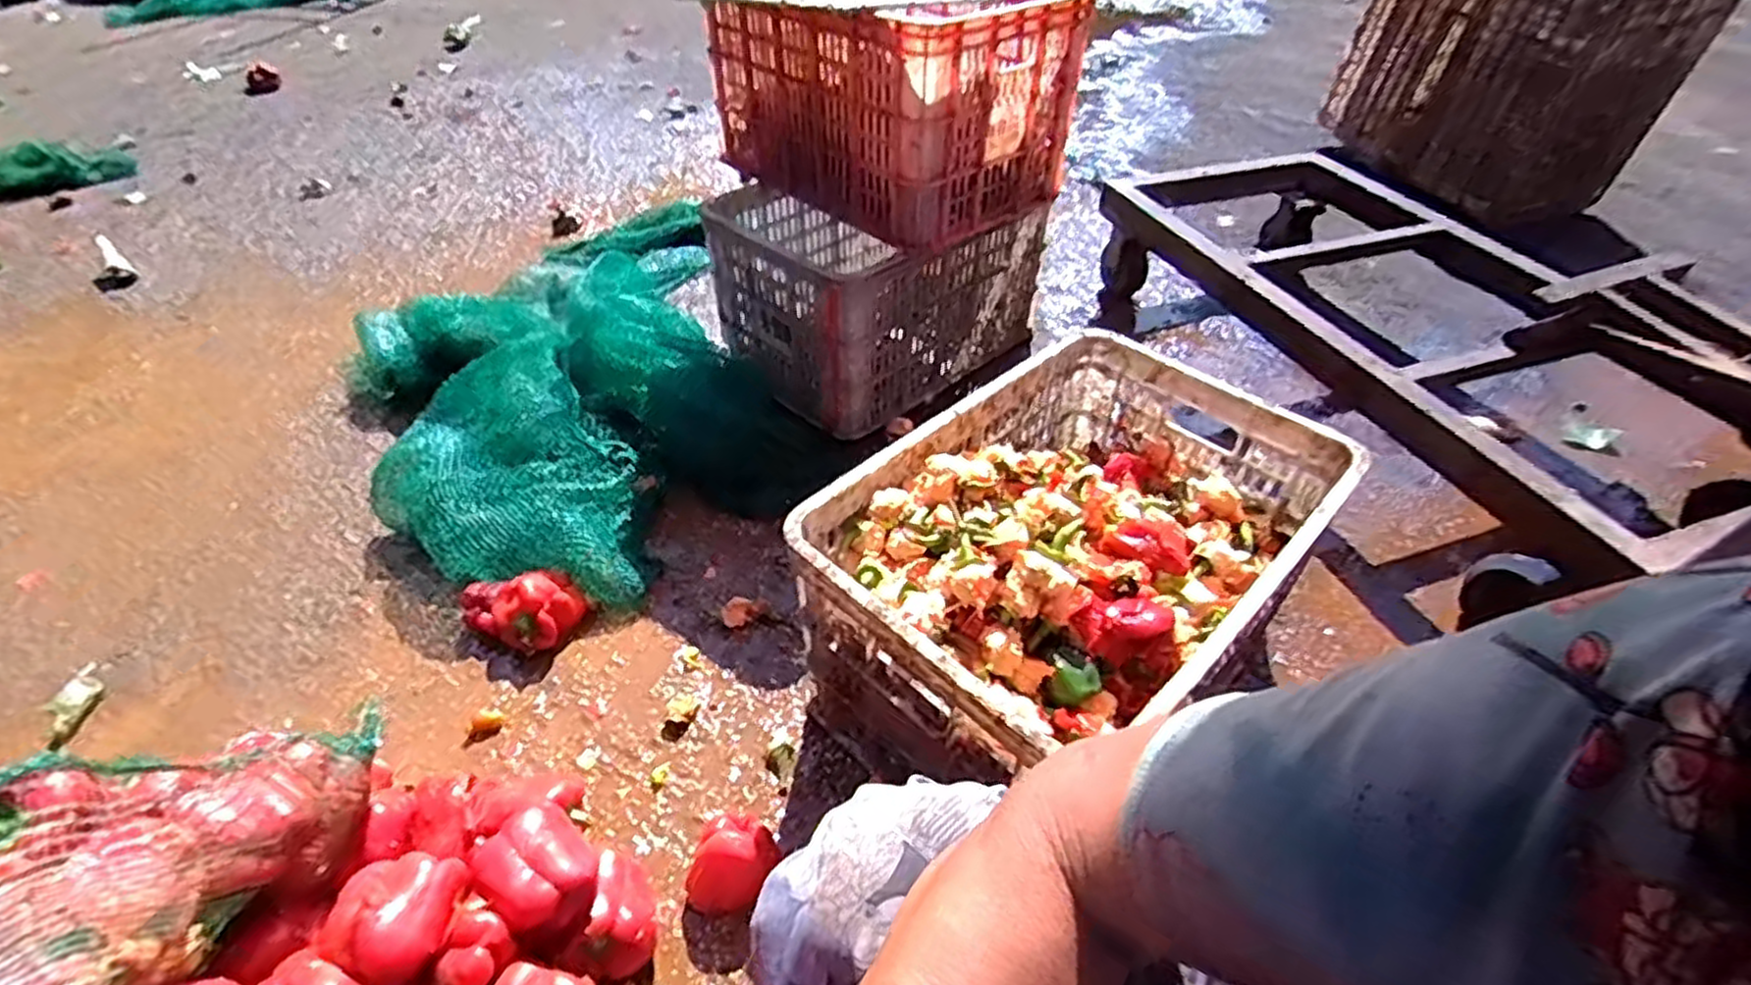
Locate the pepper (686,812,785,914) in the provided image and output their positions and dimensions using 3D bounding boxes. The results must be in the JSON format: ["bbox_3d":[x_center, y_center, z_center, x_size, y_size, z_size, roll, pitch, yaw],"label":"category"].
[{"bbox_3d":[-0.135,0.343,0.730,0.074,0.072,0.092,31,51,28],"label":"pepper"}]

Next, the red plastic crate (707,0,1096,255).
[{"bbox_3d":[0.010,-0.613,1.183,0.335,0.276,0.478,-33,52,-30],"label":"red plastic crate"}]

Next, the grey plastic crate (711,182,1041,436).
[{"bbox_3d":[-0.004,-0.357,1.346,0.381,0.293,0.469,32,52,29],"label":"grey plastic crate"}]

